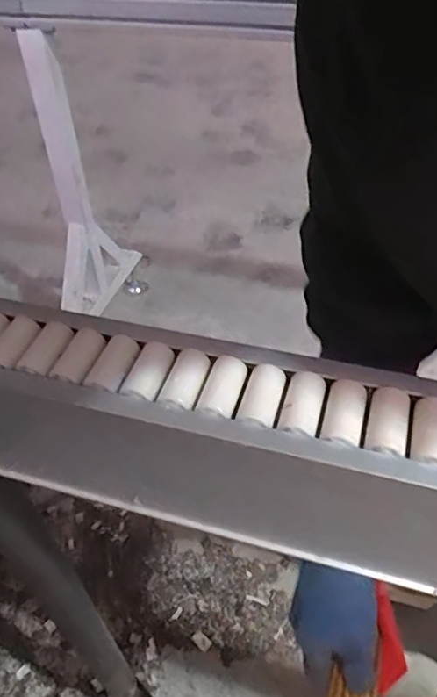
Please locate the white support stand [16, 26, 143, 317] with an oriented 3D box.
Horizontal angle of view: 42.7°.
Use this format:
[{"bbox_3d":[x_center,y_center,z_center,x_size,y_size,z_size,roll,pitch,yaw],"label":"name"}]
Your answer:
[{"bbox_3d":[-0.342,-0.408,1.403,0.093,0.685,0.406,2,44,5],"label":"white support stand"}]

